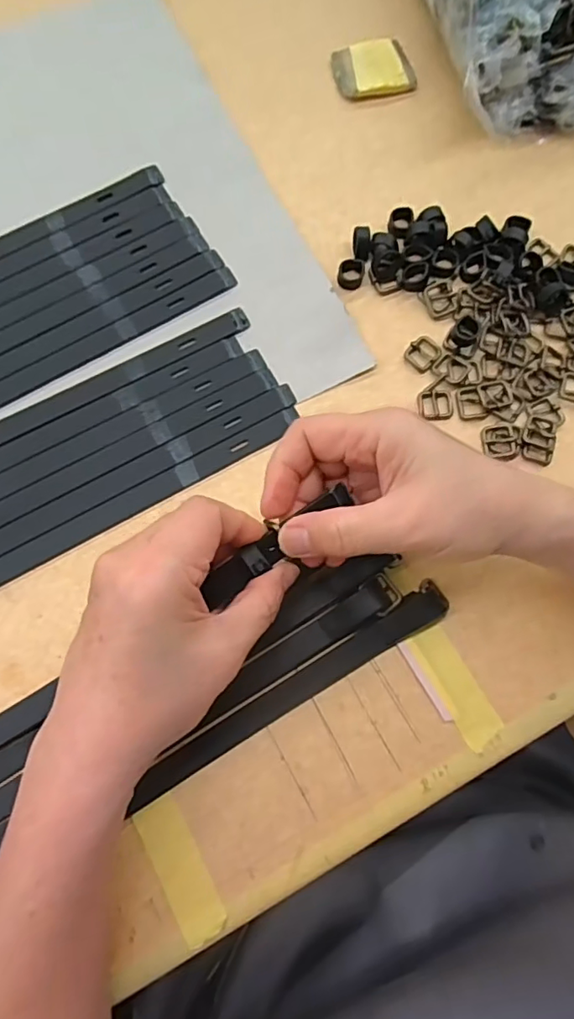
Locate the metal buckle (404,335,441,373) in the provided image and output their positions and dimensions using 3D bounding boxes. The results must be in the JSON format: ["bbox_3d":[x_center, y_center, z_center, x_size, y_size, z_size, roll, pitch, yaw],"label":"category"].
[{"bbox_3d":[0.091,-0.104,0.372,0.022,0.004,0.020,-43,83,-10],"label":"metal buckle"}]

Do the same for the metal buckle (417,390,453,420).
[{"bbox_3d":[0.097,-0.068,0.363,0.022,0.004,0.019,-3,78,-4],"label":"metal buckle"}]

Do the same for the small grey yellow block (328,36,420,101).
[{"bbox_3d":[0.065,-0.332,0.421,0.059,0.010,0.047,-16,79,-6],"label":"small grey yellow block"}]

